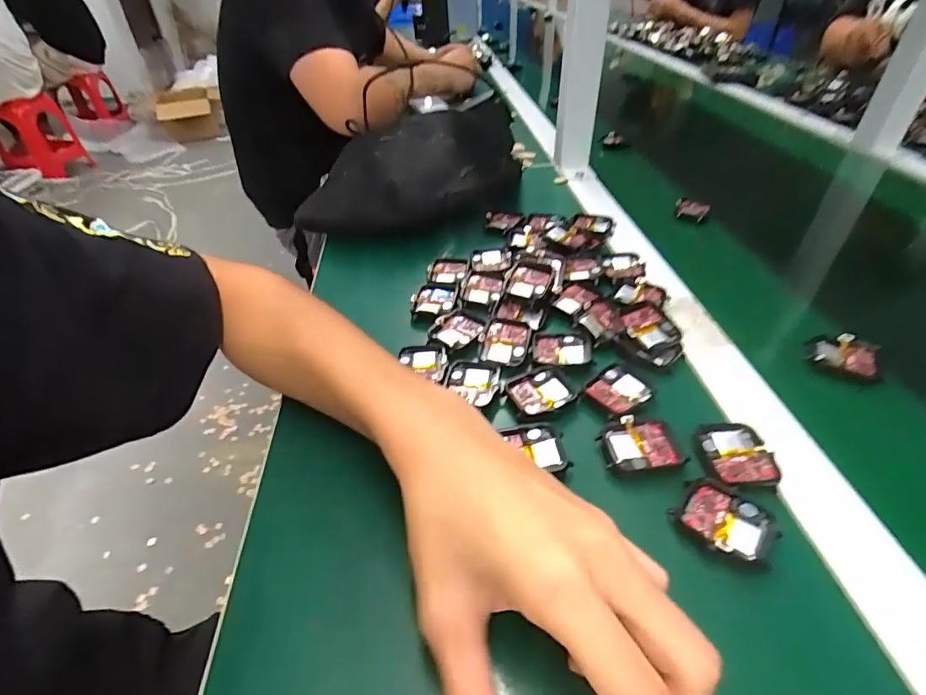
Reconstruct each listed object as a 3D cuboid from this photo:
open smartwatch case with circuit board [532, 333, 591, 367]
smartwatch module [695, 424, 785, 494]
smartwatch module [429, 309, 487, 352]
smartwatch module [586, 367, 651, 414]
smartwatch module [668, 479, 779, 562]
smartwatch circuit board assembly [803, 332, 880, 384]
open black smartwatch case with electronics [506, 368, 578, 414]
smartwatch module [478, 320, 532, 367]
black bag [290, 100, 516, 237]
[{"bbox_3d":[0.074,0.003,0.353,0.044,0.006,0.036,1,41,4],"label":"open smartwatch case with circuit board"},{"bbox_3d":[0.159,0.062,0.274,0.039,0.004,0.044,0,40,2],"label":"smartwatch module"},{"bbox_3d":[-0.003,-0.014,0.373,0.037,0.005,0.039,27,48,29],"label":"smartwatch module"},{"bbox_3d":[0.104,0.028,0.317,0.036,0.004,0.033,-24,45,-24],"label":"smartwatch module"},{"bbox_3d":[0.136,0.089,0.245,0.045,0.004,0.037,28,49,31],"label":"smartwatch module"},{"bbox_3d":[0.279,0.005,0.348,0.042,0.013,0.035,18,44,22],"label":"smartwatch circuit board assembly"},{"bbox_3d":[0.054,0.029,0.321,0.042,0.004,0.035,-17,43,-17],"label":"open black smartwatch case with electronics"},{"bbox_3d":[0.032,-0.005,0.358,0.036,0.007,0.037,7,41,11],"label":"smartwatch module"},{"bbox_3d":[-0.058,-0.205,0.544,0.271,0.076,0.175,-7,41,-7],"label":"black bag"}]

